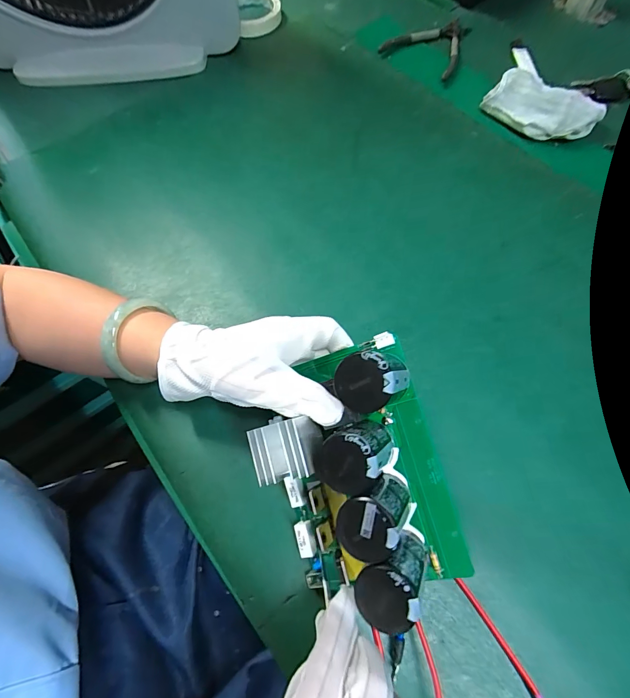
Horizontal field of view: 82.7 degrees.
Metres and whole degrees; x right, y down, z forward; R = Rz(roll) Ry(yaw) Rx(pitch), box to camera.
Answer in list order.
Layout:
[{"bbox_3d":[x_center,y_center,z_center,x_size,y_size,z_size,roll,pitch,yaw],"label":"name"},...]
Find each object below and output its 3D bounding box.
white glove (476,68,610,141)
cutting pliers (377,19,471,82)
[{"bbox_3d":[0.274,-0.292,0.436,0.121,0.032,0.065,41,74,16],"label":"white glove"},{"bbox_3d":[0.175,-0.437,0.510,0.109,0.011,0.133,39,73,16],"label":"cutting pliers"}]

